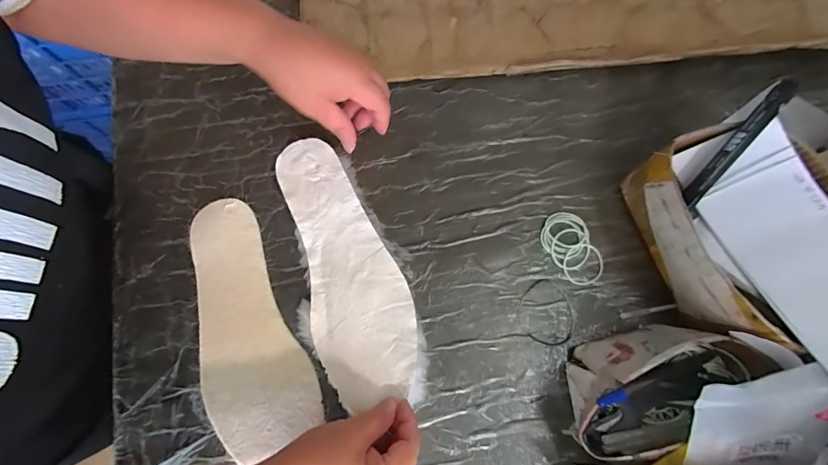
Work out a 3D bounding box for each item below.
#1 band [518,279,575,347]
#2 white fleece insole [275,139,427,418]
[{"bbox_3d":[0.133,0.079,0.392,0.055,0.004,0.062,17,77,6],"label":"band"},{"bbox_3d":[-0.069,0.031,0.388,0.103,0.012,0.264,-20,76,-3],"label":"white fleece insole"}]

